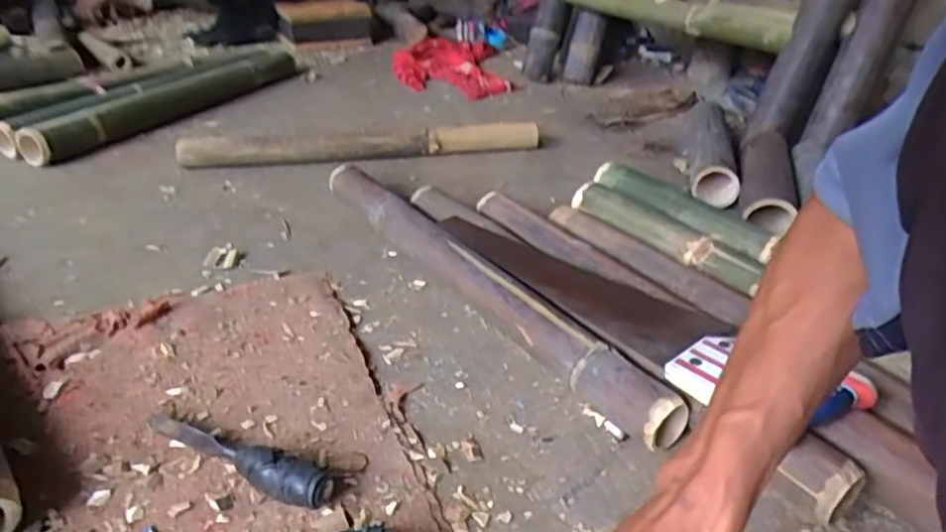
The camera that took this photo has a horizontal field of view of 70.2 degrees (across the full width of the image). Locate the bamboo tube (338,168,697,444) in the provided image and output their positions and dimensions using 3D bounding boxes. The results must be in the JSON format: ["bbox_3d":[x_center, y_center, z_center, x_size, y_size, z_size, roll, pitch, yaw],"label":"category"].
[{"bbox_3d":[-0.014,0.007,0.869,0.058,0.071,0.690,-18,38,-32],"label":"bamboo tube"}]

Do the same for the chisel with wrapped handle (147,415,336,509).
[{"bbox_3d":[-0.211,0.160,0.599,0.207,0.039,0.045,17,33,20],"label":"chisel with wrapped handle"}]

